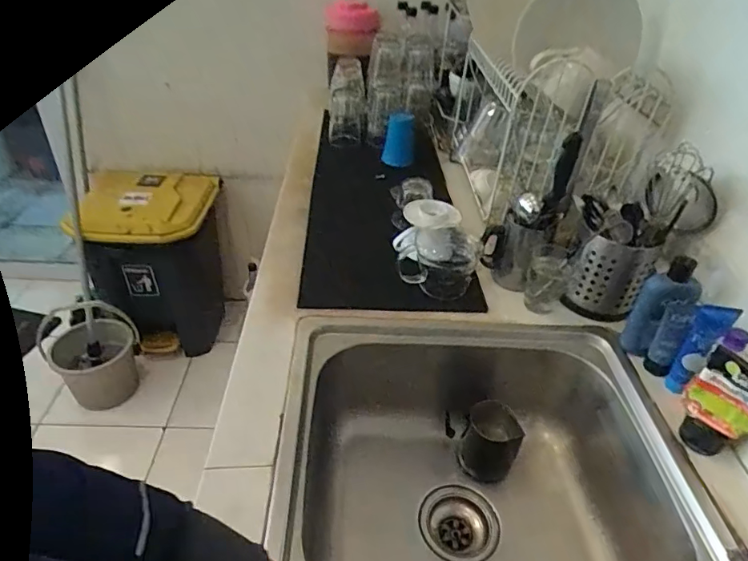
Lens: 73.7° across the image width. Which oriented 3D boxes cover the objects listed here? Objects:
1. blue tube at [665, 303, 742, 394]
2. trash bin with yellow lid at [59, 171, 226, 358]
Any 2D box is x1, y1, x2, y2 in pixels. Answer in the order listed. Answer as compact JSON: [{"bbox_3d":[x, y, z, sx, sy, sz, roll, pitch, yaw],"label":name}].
[{"bbox_3d":[0.411,0.092,0.641,0.037,0.142,0.033,32,45,32],"label":"blue tube"},{"bbox_3d":[-0.751,-0.036,1.734,0.424,0.539,0.435,-4,38,-11],"label":"trash bin with yellow lid"}]

